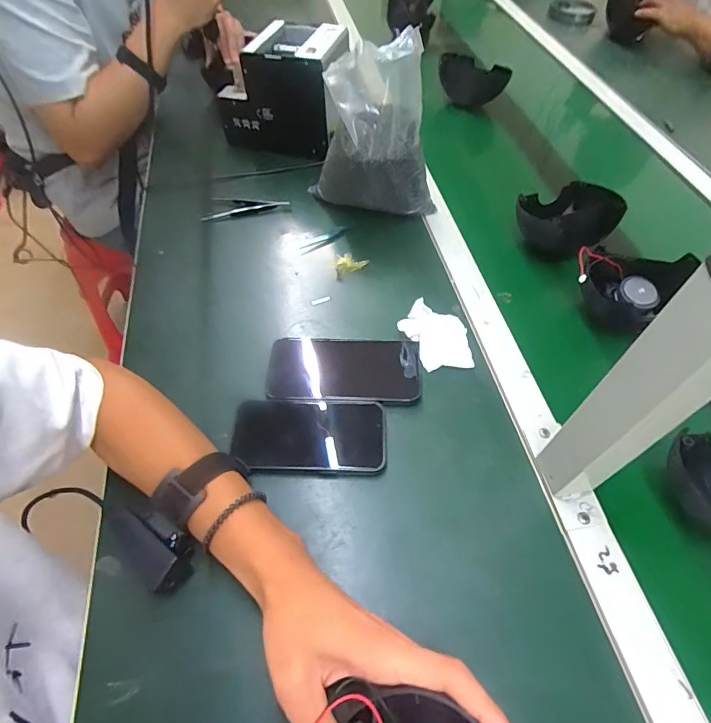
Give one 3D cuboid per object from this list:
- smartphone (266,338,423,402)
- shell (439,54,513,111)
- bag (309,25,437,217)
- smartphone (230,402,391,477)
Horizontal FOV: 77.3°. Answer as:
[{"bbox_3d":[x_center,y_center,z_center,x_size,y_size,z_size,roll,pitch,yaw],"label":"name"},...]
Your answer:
[{"bbox_3d":[-0.012,0.007,0.476,0.160,0.013,0.080,1,55,0],"label":"smartphone"},{"bbox_3d":[0.217,-0.519,0.835,0.125,0.076,0.030,22,43,9],"label":"shell"},{"bbox_3d":[0.031,-0.286,0.576,0.150,0.209,0.095,-7,56,-6],"label":"bag"},{"bbox_3d":[-0.045,0.071,0.428,0.145,0.014,0.075,3,55,1],"label":"smartphone"}]

